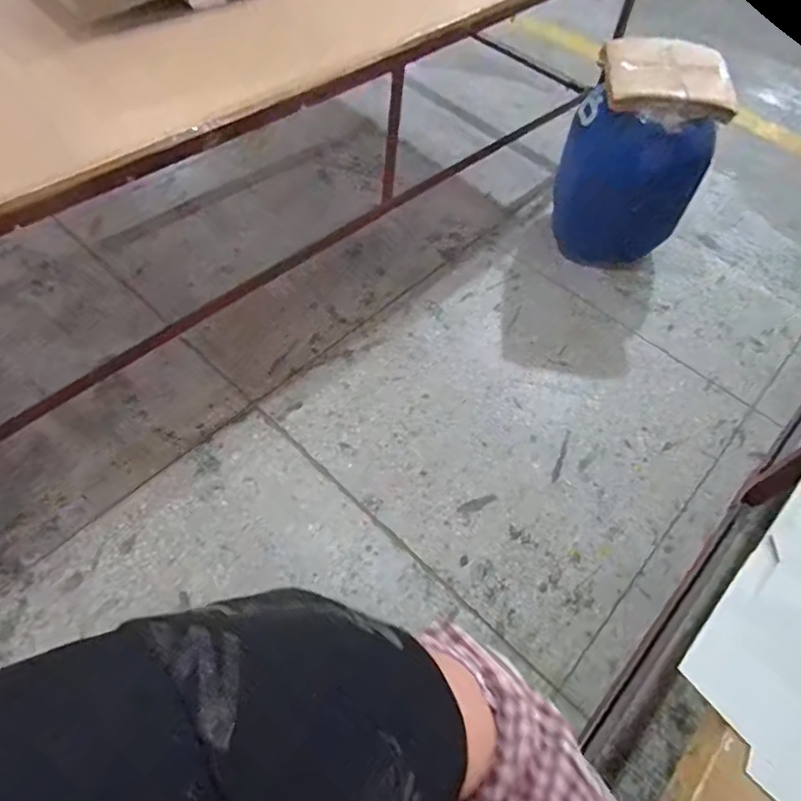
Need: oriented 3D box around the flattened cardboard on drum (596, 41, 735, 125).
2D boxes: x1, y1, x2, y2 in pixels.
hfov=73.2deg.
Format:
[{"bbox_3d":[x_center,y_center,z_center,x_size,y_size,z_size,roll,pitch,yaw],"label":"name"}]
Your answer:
[{"bbox_3d":[0.719,-0.866,1.433,0.336,0.087,0.274,3,58,-1],"label":"flattened cardboard on drum"}]

